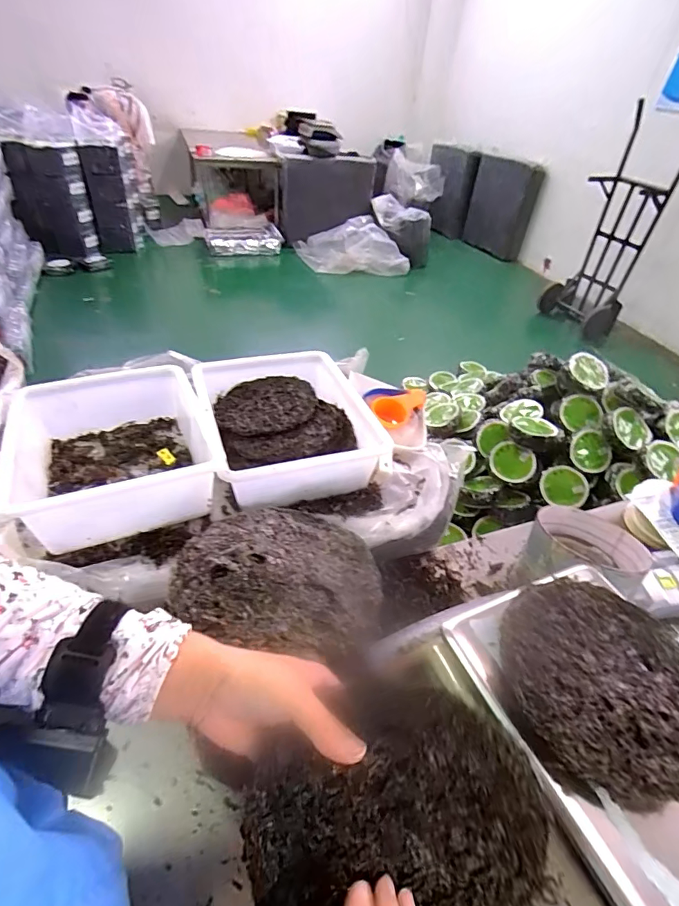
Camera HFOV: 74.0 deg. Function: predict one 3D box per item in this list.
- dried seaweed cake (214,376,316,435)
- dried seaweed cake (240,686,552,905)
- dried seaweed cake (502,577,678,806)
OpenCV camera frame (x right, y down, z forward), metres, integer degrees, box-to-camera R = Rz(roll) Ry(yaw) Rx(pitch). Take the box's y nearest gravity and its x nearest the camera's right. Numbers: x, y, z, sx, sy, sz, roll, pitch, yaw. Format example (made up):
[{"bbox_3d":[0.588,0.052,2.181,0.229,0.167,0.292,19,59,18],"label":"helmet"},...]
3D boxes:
[{"bbox_3d":[-0.141,-0.093,0.867,0.184,0.031,0.187,-6,42,-15],"label":"dried seaweed cake"},{"bbox_3d":[0.042,0.255,0.289,0.185,0.019,0.174,0,87,0],"label":"dried seaweed cake"},{"bbox_3d":[0.262,0.218,0.439,0.198,0.031,0.189,-13,44,-22],"label":"dried seaweed cake"}]

